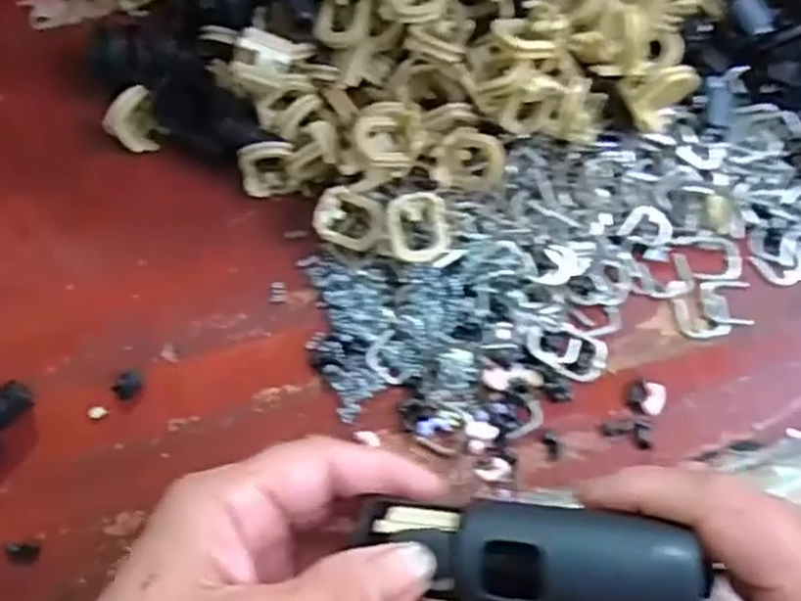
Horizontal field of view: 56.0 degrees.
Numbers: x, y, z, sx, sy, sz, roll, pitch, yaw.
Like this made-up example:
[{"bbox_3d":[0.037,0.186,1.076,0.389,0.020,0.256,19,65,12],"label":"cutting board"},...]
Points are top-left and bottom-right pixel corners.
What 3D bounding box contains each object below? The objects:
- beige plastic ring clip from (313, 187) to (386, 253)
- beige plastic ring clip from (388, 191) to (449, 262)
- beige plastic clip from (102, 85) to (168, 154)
[{"bbox_3d":[-0.020,-0.032,0.294,0.027,0.008,0.022,15,77,5],"label":"beige plastic ring clip"},{"bbox_3d":[0.007,-0.028,0.284,0.023,0.004,0.027,-13,117,-12],"label":"beige plastic ring clip"},{"bbox_3d":[-0.108,-0.073,0.313,0.016,0.025,0.022,42,81,10],"label":"beige plastic clip"}]

